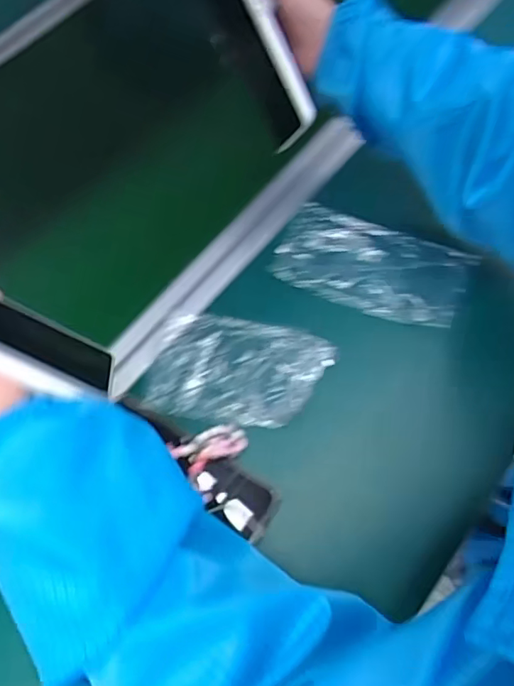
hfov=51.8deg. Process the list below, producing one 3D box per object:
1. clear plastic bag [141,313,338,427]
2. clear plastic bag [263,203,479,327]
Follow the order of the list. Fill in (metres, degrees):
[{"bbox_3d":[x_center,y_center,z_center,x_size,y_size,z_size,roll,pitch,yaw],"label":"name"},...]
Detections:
[{"bbox_3d":[-0.015,0.025,0.472,0.151,0.010,0.097,9,66,7],"label":"clear plastic bag"},{"bbox_3d":[0.109,-0.074,0.507,0.175,0.010,0.094,19,68,11],"label":"clear plastic bag"}]

